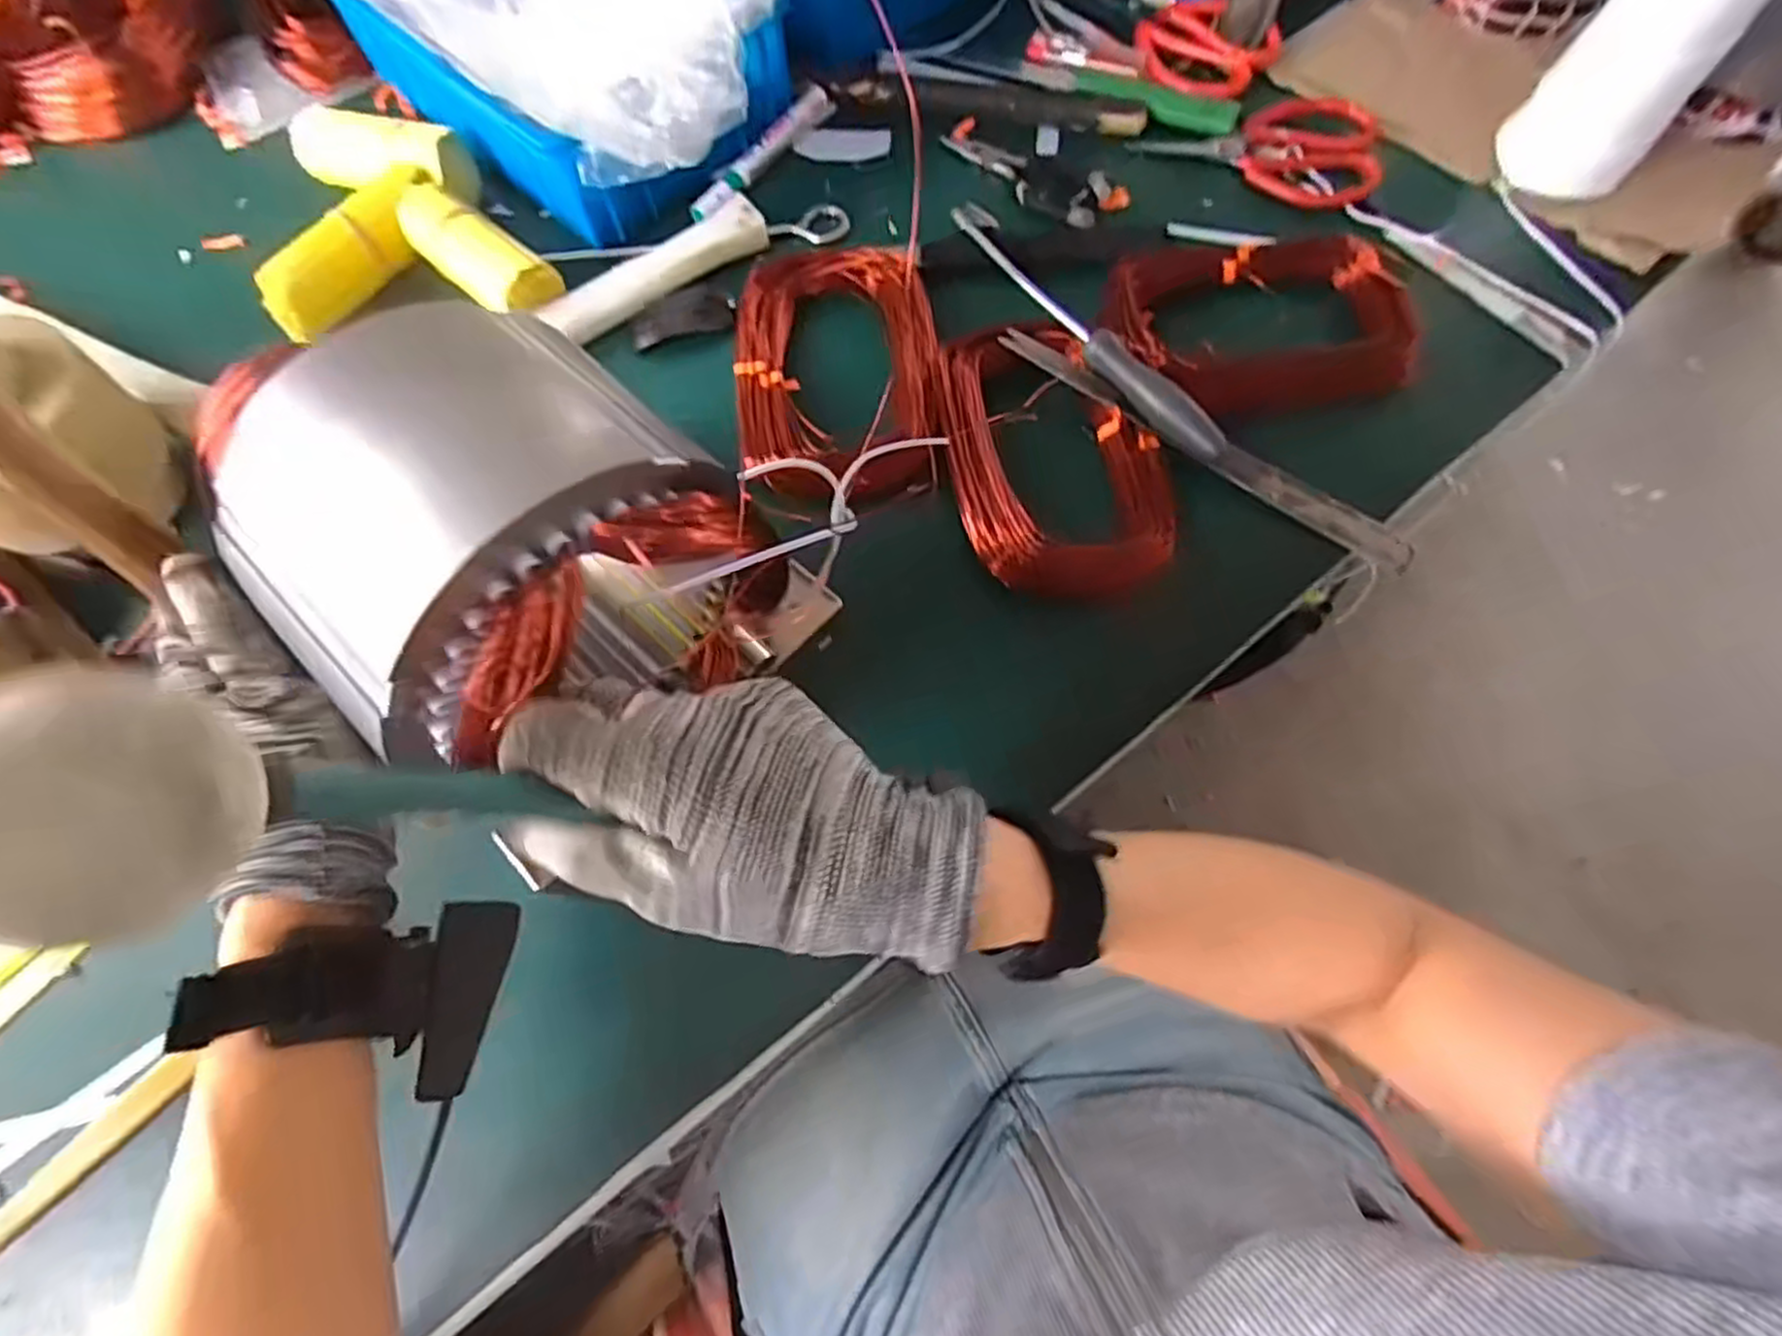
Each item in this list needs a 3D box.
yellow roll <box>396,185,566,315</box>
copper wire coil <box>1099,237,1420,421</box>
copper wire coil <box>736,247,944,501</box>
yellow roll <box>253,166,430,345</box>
[{"bbox_3d":[-0.266,-0.263,0.492,0.124,0.038,0.041,37,74,15],"label":"yellow roll"},{"bbox_3d":[0.218,-0.211,0.464,0.167,0.026,0.125,-11,68,-3],"label":"copper wire coil"},{"bbox_3d":[-0.033,-0.176,0.461,0.119,0.033,0.168,-2,68,1],"label":"copper wire coil"},{"bbox_3d":[-0.343,-0.267,0.493,0.035,0.031,0.131,36,73,15],"label":"yellow roll"}]

